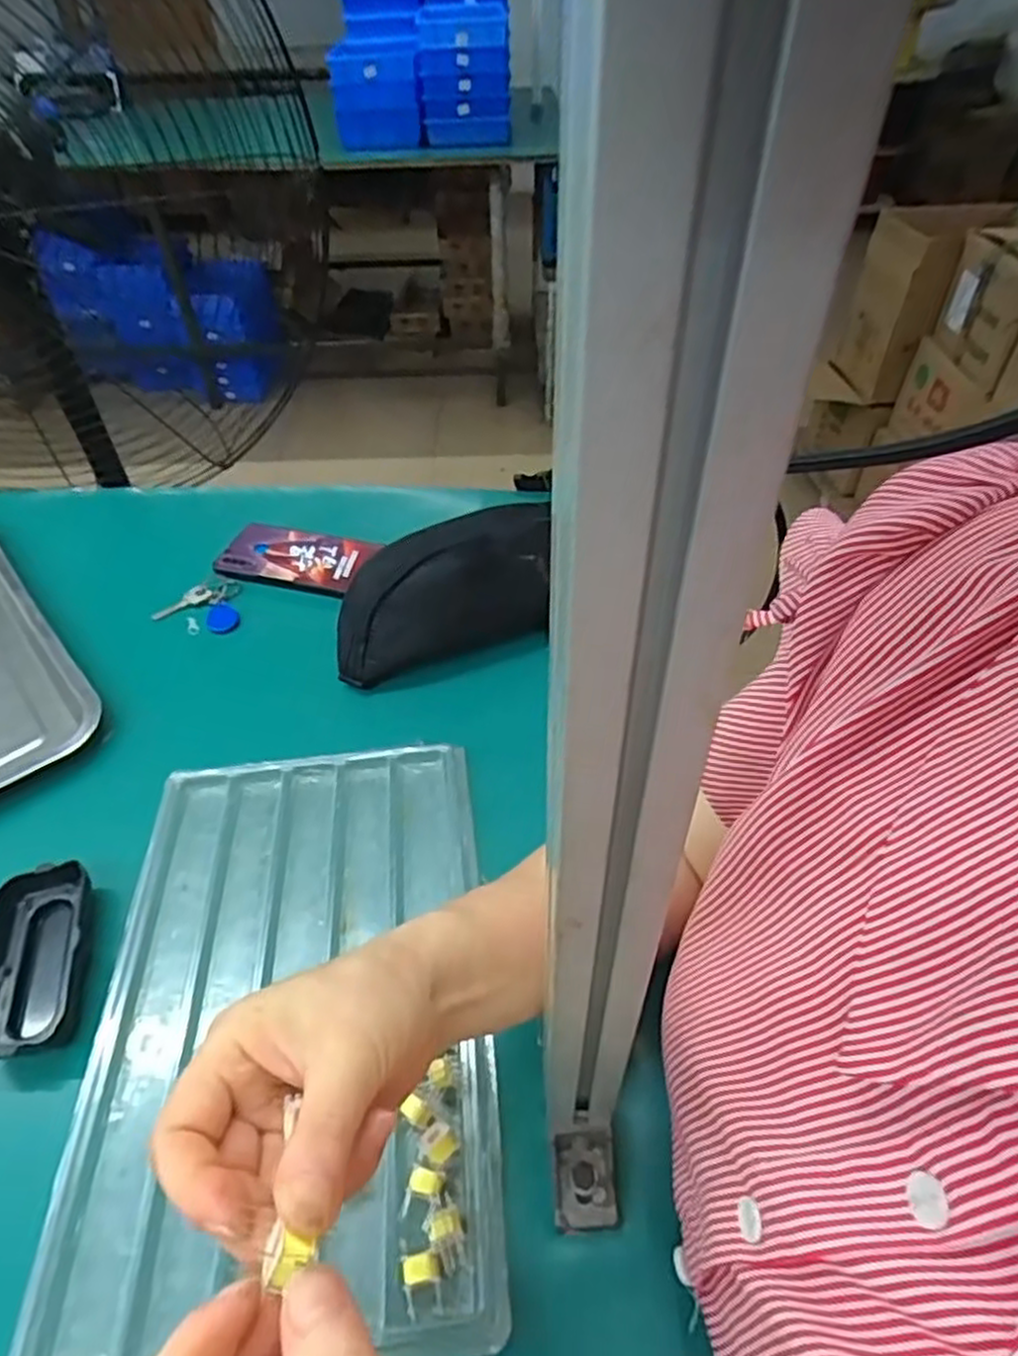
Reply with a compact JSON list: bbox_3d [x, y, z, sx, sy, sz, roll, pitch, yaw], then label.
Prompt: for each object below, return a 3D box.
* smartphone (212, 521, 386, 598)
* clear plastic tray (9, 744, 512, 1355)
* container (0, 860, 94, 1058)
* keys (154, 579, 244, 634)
[{"bbox_3d":[-0.203,-0.116,0.693,0.140,0.009,0.074,12,54,12],"label":"smartphone"},{"bbox_3d":[-0.123,0.178,0.418,0.218,0.030,0.321,-4,45,-4],"label":"clear plastic tray"},{"bbox_3d":[-0.278,0.168,0.432,0.053,0.033,0.110,-9,46,-9],"label":"container"},{"bbox_3d":[-0.281,-0.063,0.658,0.073,0.014,0.066,-9,46,-9],"label":"keys"}]

